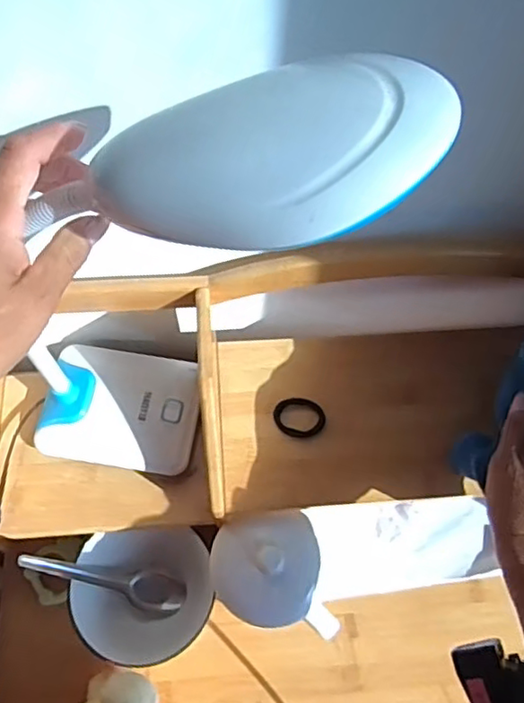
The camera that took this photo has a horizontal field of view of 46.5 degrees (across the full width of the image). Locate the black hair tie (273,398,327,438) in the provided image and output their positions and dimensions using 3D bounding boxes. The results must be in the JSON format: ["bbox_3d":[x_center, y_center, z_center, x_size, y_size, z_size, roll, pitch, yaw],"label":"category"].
[{"bbox_3d":[0.032,0.057,0.526,0.044,0.008,0.033,14,66,4],"label":"black hair tie"}]

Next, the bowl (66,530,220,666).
[{"bbox_3d":[-0.104,0.219,0.552,0.119,0.060,0.111,1,66,-2],"label":"bowl"}]

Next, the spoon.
[{"bbox_3d":[-0.140,0.205,0.544,0.156,0.036,0.033,24,63,-26],"label":"spoon"}]

